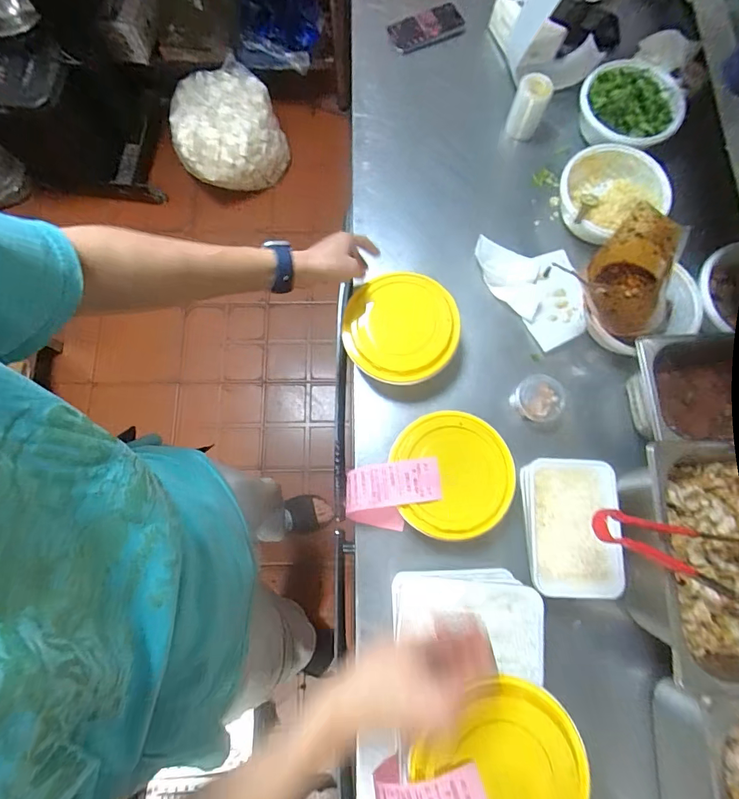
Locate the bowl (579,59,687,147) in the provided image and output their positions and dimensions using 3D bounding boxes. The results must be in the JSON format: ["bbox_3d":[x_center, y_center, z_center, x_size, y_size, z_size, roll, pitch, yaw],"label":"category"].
[{"bbox_3d":[0.460,-0.509,0.742,0.152,0.054,0.167,0,77,0],"label":"bowl"}]

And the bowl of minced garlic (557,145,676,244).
[{"bbox_3d":[0.403,-0.335,0.702,0.141,0.061,0.150,0,77,0],"label":"bowl of minced garlic"}]

